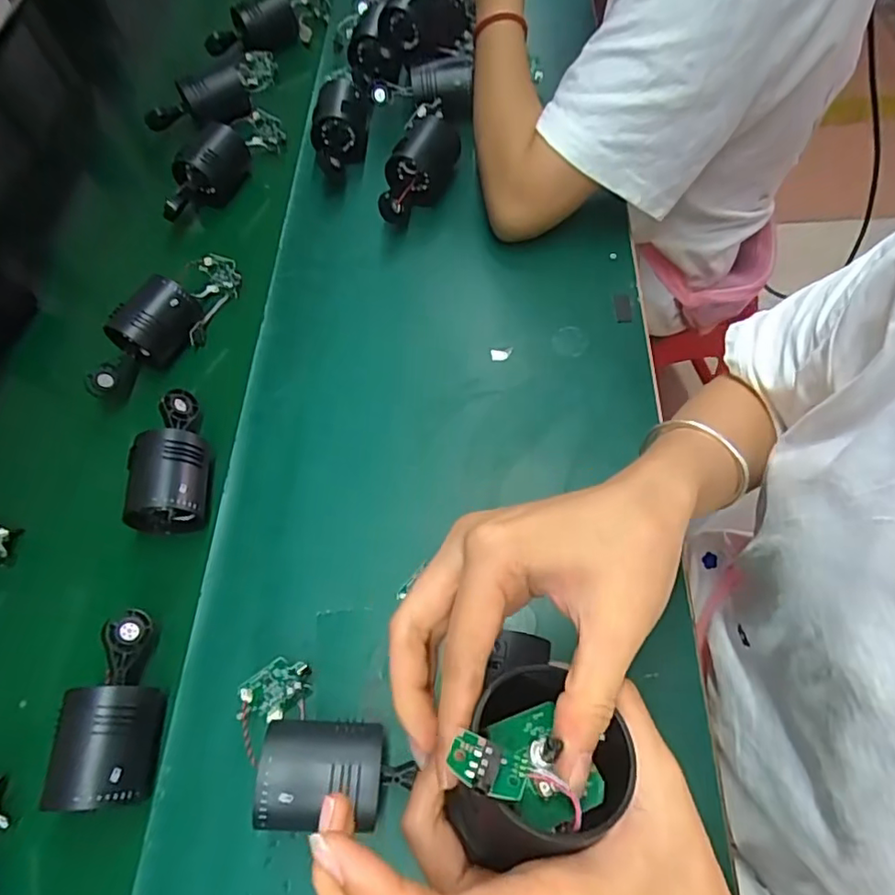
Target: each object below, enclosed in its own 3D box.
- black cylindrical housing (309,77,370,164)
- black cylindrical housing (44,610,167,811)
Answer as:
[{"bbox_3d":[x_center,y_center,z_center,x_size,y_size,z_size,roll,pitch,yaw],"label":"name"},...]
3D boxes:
[{"bbox_3d":[-0.115,-0.372,0.645,0.057,0.041,0.097,0,63,9],"label":"black cylindrical housing"},{"bbox_3d":[-0.211,0.162,0.369,0.052,0.046,0.117,-9,61,1],"label":"black cylindrical housing"}]

